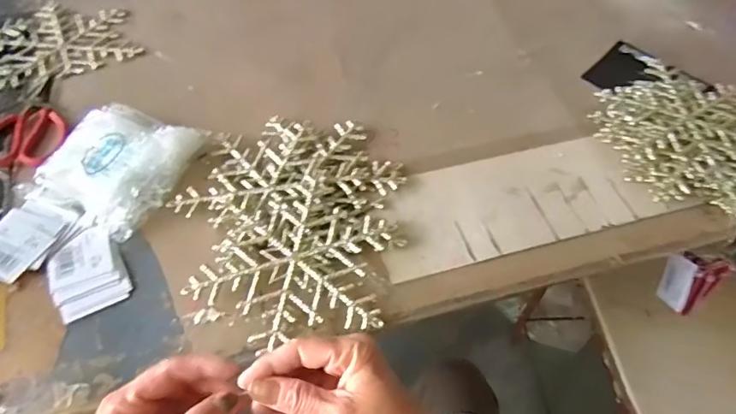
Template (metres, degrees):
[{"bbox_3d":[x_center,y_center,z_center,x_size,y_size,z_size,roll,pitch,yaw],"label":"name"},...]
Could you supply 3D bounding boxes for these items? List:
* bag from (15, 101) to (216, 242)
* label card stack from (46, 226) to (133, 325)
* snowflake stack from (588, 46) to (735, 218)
[{"bbox_3d":[-0.244,-0.044,0.482,0.119,0.030,0.132,19,56,11],"label":"bag"},{"bbox_3d":[-0.246,0.056,0.431,0.056,0.004,0.079,-27,60,-20],"label":"label card stack"},{"bbox_3d":[0.342,-0.082,0.539,0.179,0.032,0.218,-28,60,-20],"label":"snowflake stack"}]

